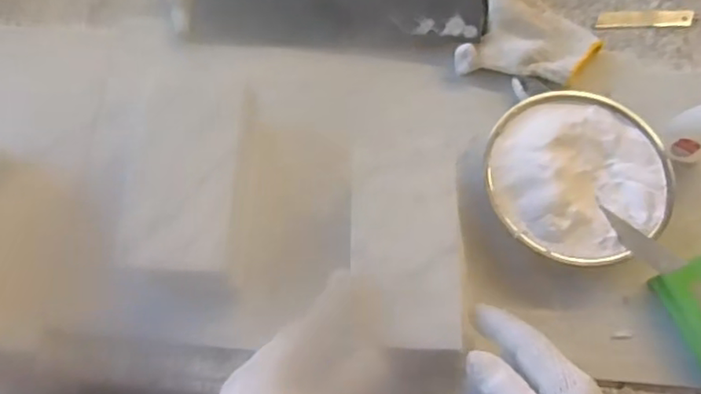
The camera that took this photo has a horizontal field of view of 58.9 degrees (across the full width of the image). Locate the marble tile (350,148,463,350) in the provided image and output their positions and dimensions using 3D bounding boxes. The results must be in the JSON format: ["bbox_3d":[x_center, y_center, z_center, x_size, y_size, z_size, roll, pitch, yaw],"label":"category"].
[{"bbox_3d":[0.039,0.032,0.443,0.077,0.012,0.148,2,69,-1],"label":"marble tile"}]

